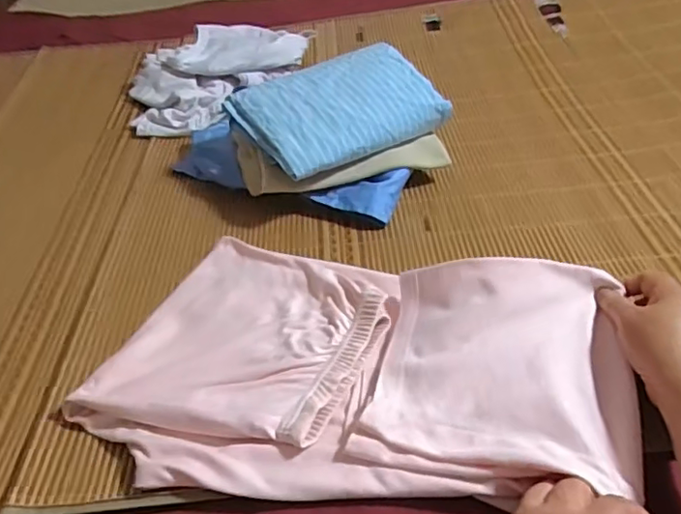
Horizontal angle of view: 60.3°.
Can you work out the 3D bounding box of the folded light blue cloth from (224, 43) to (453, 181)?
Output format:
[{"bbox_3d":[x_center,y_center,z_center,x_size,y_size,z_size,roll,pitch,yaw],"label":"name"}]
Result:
[{"bbox_3d":[-0.003,-0.191,0.735,0.233,0.029,0.160,-26,64,-16],"label":"folded light blue cloth"}]

